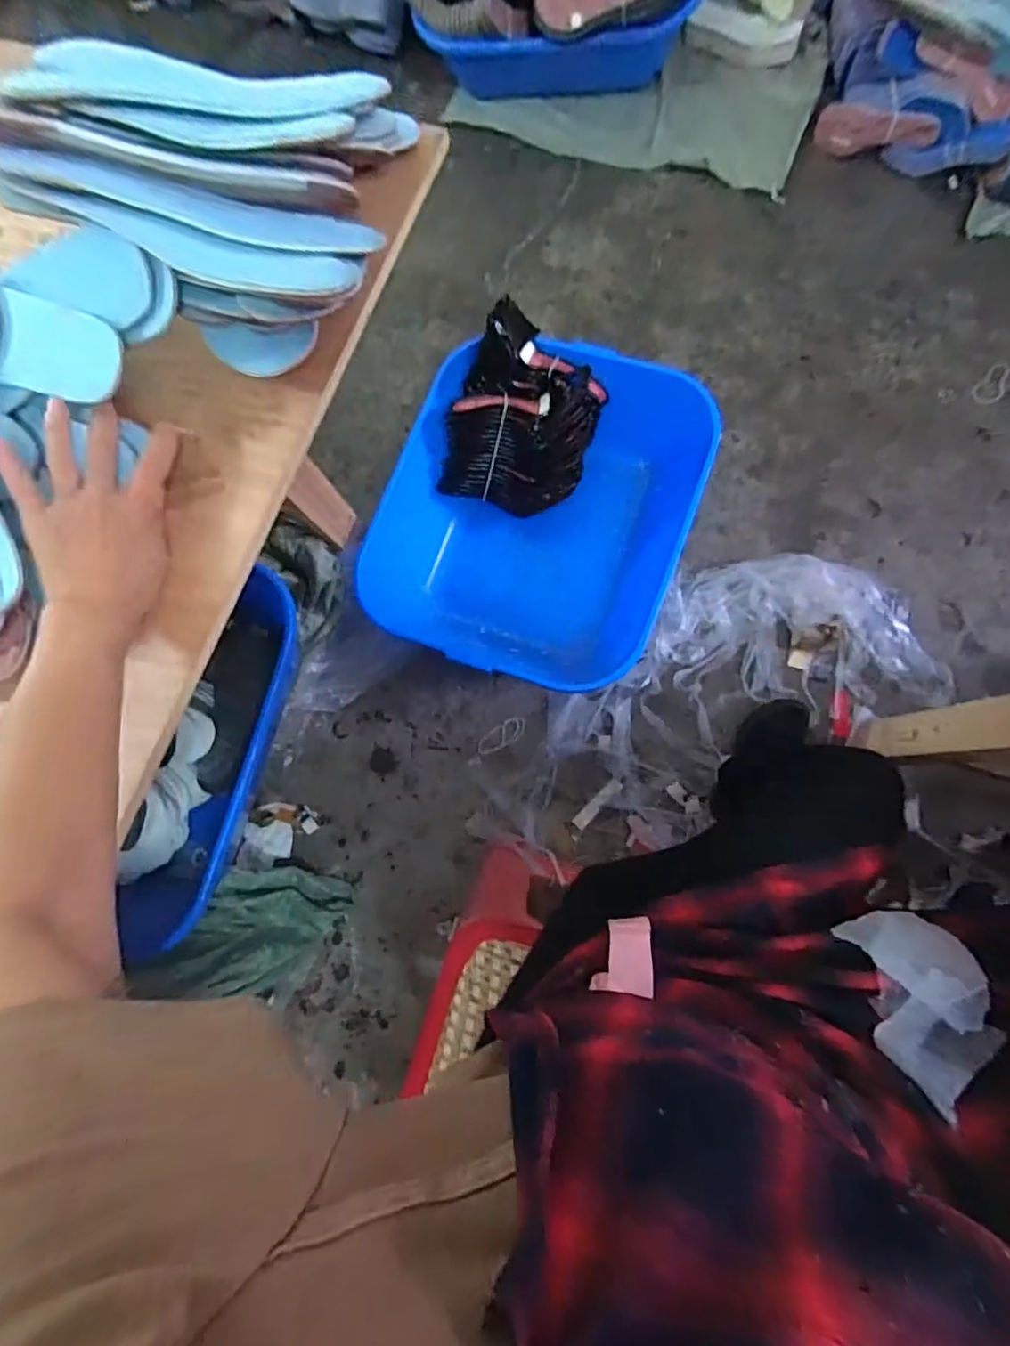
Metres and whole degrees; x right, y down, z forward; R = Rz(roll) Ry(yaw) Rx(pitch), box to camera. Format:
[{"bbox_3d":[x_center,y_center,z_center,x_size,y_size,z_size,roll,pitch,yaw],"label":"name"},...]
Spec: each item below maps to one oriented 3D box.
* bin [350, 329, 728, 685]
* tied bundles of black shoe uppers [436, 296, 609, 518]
[{"bbox_3d":[0.062,-0.289,1.087,0.520,0.182,0.586,19,82,10],"label":"bin"},{"bbox_3d":[0.039,-0.454,1.065,0.248,0.166,0.291,19,84,2],"label":"tied bundles of black shoe uppers"}]

